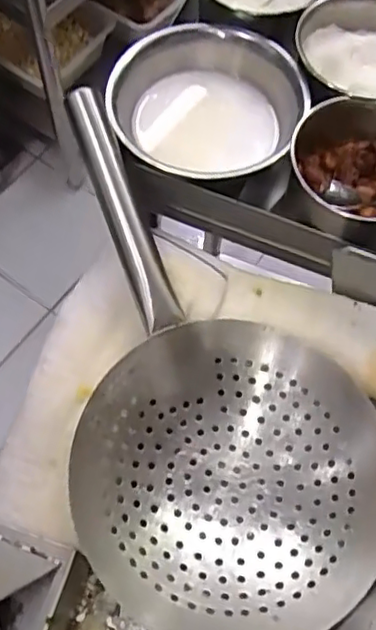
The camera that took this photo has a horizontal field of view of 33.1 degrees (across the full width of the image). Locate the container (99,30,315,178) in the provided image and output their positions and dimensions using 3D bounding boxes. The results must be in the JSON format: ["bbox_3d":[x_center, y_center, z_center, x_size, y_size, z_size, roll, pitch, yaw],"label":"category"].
[{"bbox_3d":[0.022,-0.181,0.592,0.158,0.104,0.171,1,65,-2],"label":"container"}]

